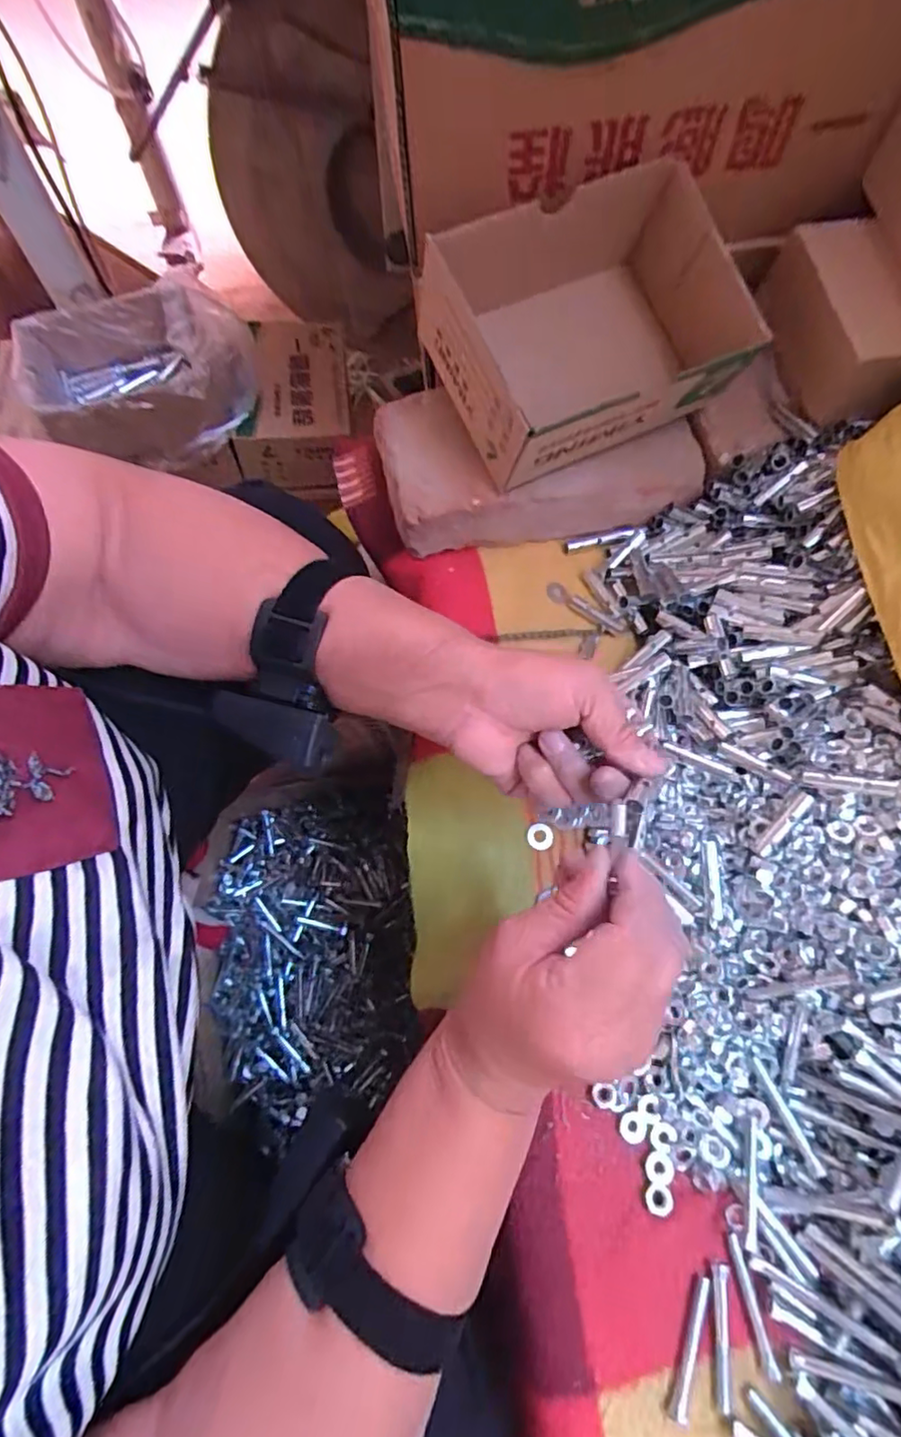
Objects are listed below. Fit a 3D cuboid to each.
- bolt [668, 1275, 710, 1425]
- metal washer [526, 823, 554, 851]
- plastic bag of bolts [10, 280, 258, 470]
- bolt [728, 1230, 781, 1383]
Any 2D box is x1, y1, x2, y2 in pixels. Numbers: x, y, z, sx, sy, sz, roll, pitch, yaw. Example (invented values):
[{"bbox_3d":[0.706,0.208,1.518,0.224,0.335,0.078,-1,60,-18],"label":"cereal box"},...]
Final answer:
[{"bbox_3d":[0.118,0.306,0.289,0.008,0.006,0.055,21,72,7],"label":"bolt"},{"bbox_3d":[0.058,0.077,0.388,0.017,0.004,0.017,1,68,-3],"label":"metal washer"},{"bbox_3d":[-0.317,-0.352,0.612,0.205,0.086,0.128,-1,71,-1],"label":"plastic bag of bolts"},{"bbox_3d":[0.151,0.292,0.297,0.007,0.007,0.056,-8,72,-3],"label":"bolt"}]

